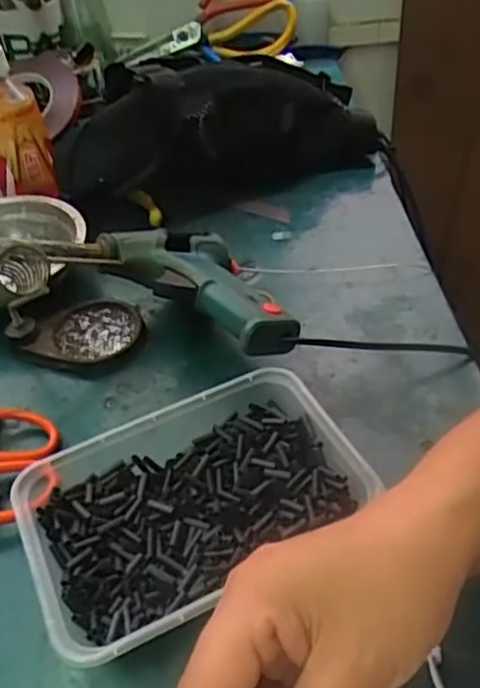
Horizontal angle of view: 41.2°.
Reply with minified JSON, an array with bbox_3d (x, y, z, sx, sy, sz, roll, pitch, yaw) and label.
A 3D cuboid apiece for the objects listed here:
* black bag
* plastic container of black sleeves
[{"bbox_3d":[-0.018,-0.182,0.541,0.273,0.113,0.048,-10,44,-6],"label":"black bag"},{"bbox_3d":[-0.023,0.084,0.329,0.164,0.036,0.108,-21,47,-17],"label":"plastic container of black sleeves"}]

